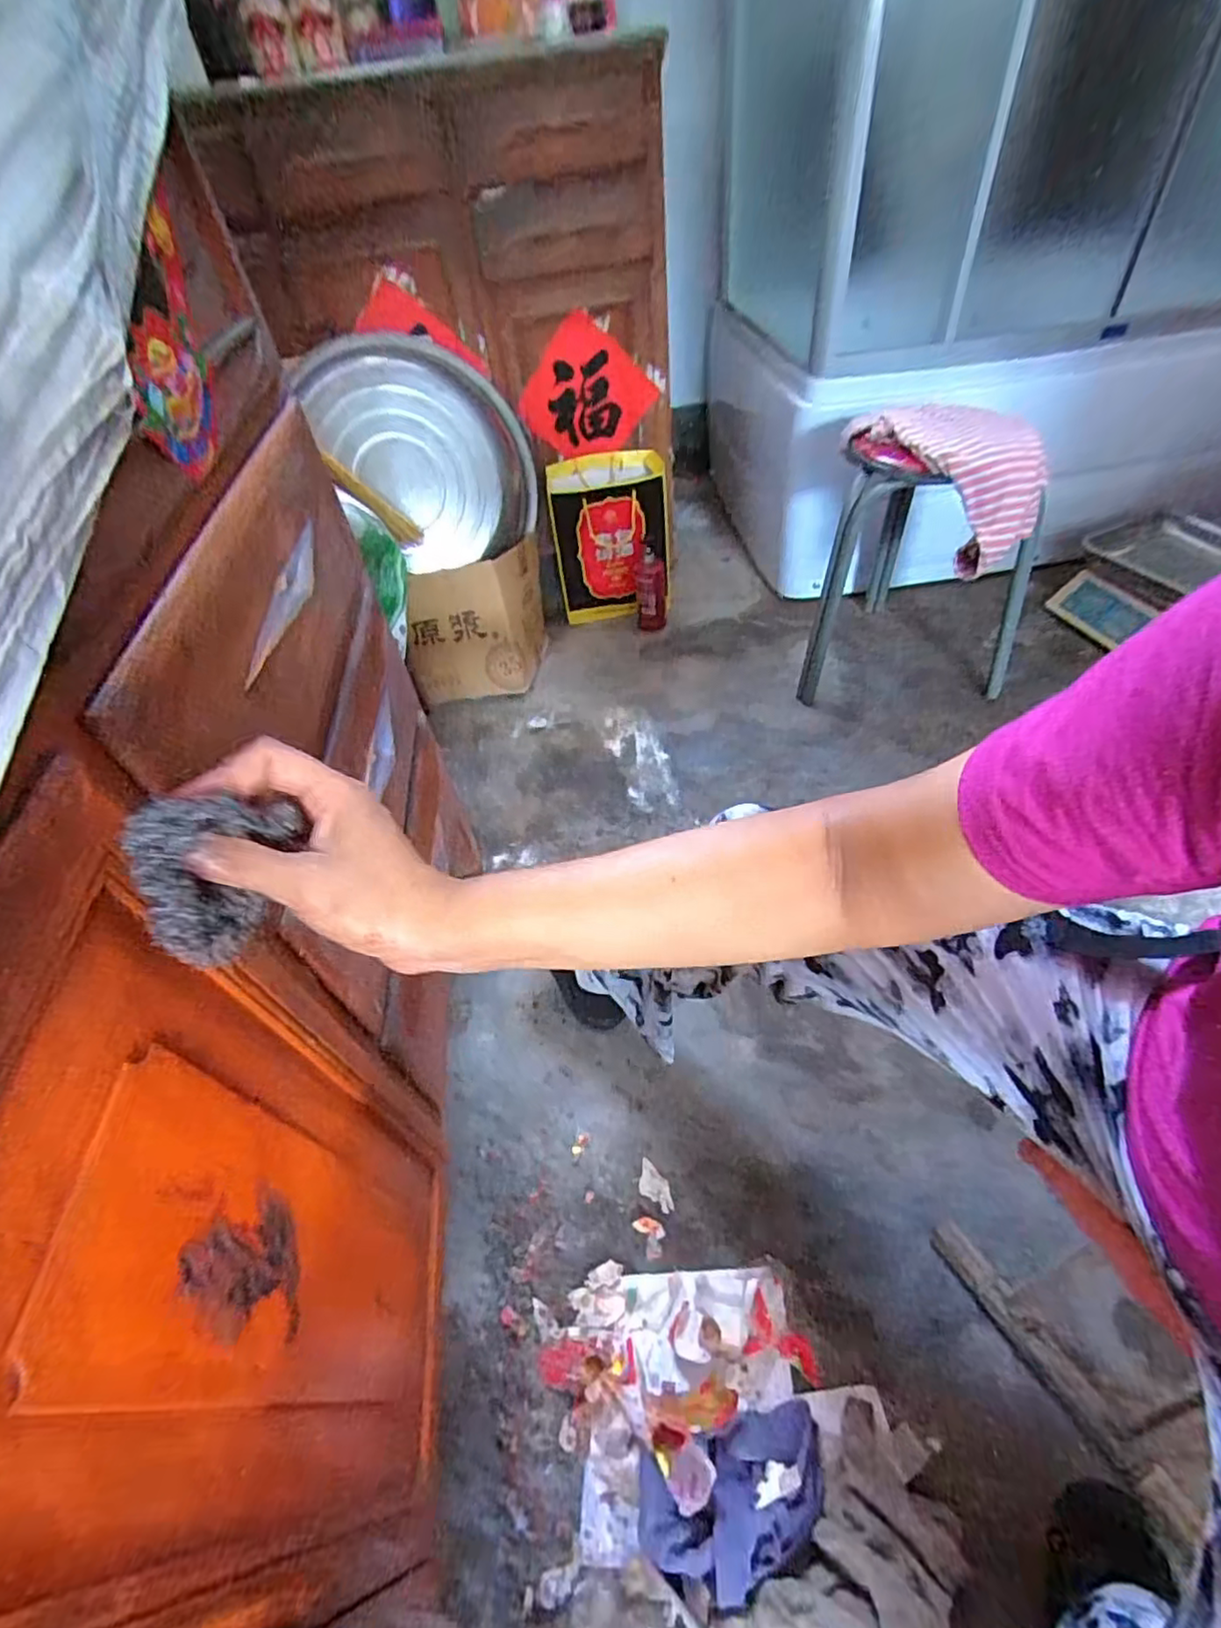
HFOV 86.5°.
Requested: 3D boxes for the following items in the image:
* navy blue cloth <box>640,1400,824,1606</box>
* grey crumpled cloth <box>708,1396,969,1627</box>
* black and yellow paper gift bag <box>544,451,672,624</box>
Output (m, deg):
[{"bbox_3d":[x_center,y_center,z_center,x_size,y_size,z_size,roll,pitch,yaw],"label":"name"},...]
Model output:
[{"bbox_3d":[0.115,0.619,0.585,0.176,0.050,0.101,-16,49,-6],"label":"navy blue cloth"},{"bbox_3d":[0.213,0.643,0.550,0.147,0.058,0.220,29,58,29],"label":"grey crumpled cloth"},{"bbox_3d":[0.000,-0.637,1.514,0.258,0.317,0.188,-10,49,-2],"label":"black and yellow paper gift bag"}]

